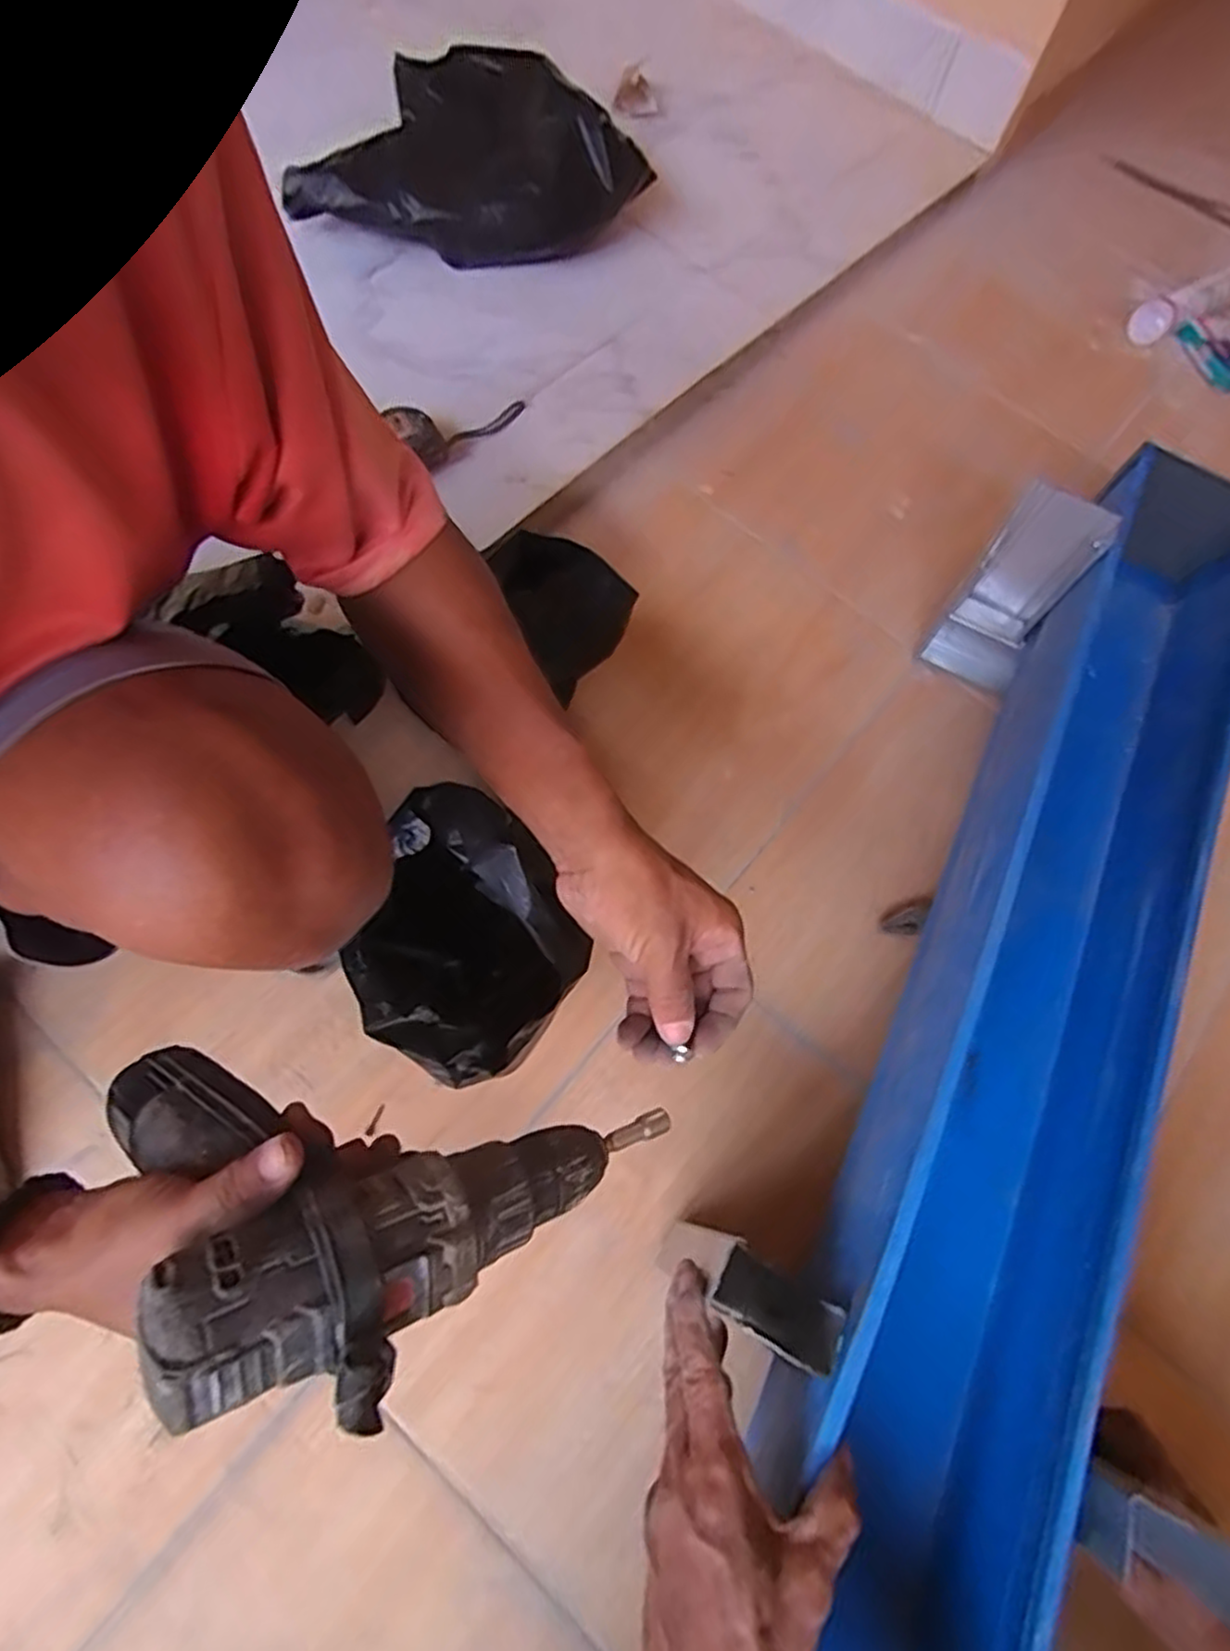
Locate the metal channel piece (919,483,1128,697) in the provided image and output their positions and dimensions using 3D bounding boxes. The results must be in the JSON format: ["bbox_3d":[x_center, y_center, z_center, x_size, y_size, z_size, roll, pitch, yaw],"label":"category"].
[{"bbox_3d":[0.372,-0.212,0.674,0.091,0.175,0.061,35,77,11],"label":"metal channel piece"}]

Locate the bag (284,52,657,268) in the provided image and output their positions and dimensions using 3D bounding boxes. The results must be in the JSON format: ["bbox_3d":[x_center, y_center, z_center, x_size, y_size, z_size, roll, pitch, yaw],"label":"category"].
[{"bbox_3d":[-0.133,-0.763,0.843,0.327,0.098,0.248,5,69,-4],"label":"bag"}]

